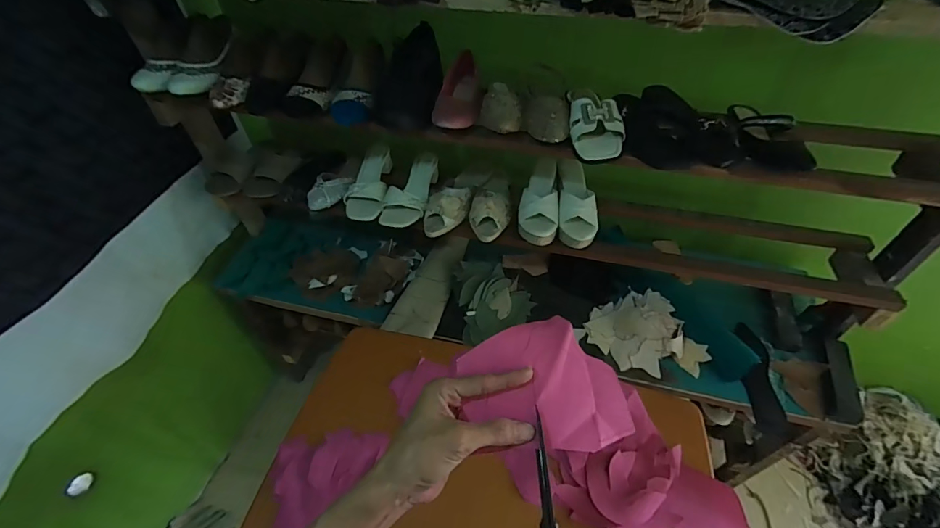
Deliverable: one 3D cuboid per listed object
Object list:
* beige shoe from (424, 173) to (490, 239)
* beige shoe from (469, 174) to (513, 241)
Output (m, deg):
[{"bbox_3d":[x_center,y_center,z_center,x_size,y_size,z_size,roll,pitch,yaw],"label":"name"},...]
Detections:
[{"bbox_3d":[-0.034,-0.162,0.967,0.087,0.055,0.245,15,50,15],"label":"beige shoe"},{"bbox_3d":[0.047,-0.152,0.959,0.089,0.060,0.235,2,48,3],"label":"beige shoe"}]

